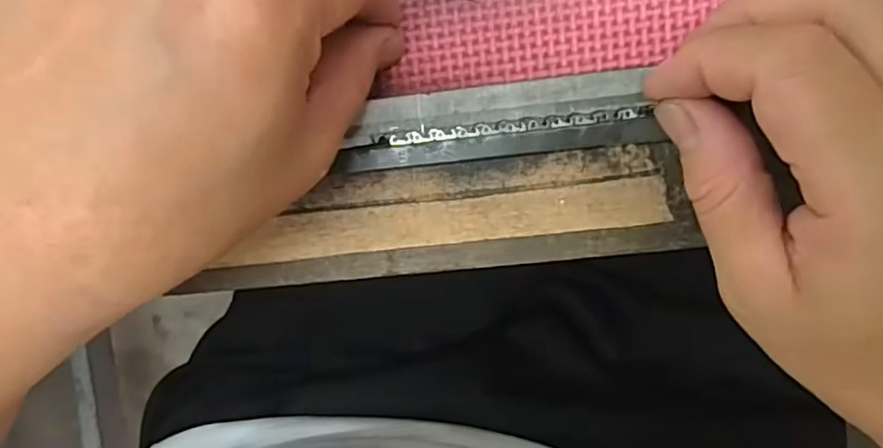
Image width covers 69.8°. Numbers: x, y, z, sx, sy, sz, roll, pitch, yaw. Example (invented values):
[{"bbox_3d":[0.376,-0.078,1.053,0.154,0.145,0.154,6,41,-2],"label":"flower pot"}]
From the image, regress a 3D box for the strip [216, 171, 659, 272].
[{"bbox_3d":[0.002,0.000,0.224,0.152,0.004,0.017,-6,97,5],"label":"strip"}]

